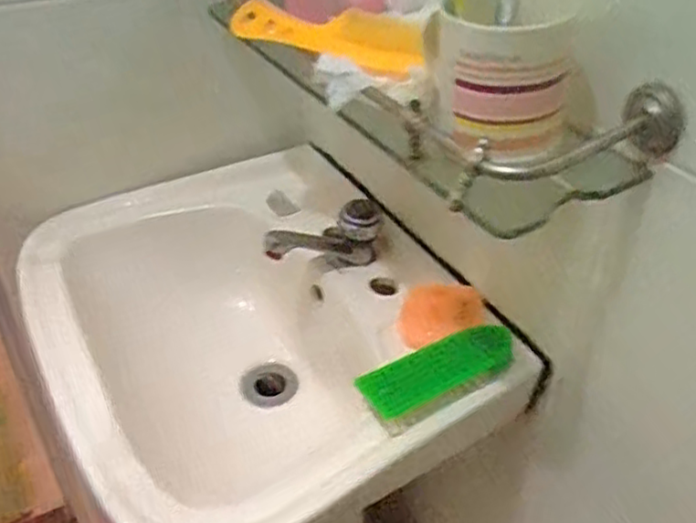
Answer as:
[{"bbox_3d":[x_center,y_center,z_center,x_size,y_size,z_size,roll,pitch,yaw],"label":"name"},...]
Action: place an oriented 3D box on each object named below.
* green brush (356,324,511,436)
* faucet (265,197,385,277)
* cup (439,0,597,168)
[{"bbox_3d":[0.078,0.092,0.574,0.129,0.030,0.063,-17,40,-20],"label":"green brush"},{"bbox_3d":[-0.024,-0.013,0.700,0.126,0.074,0.042,-21,42,-25],"label":"faucet"},{"bbox_3d":[0.103,-0.118,0.430,0.083,0.091,0.069,-23,43,-27],"label":"cup"}]

